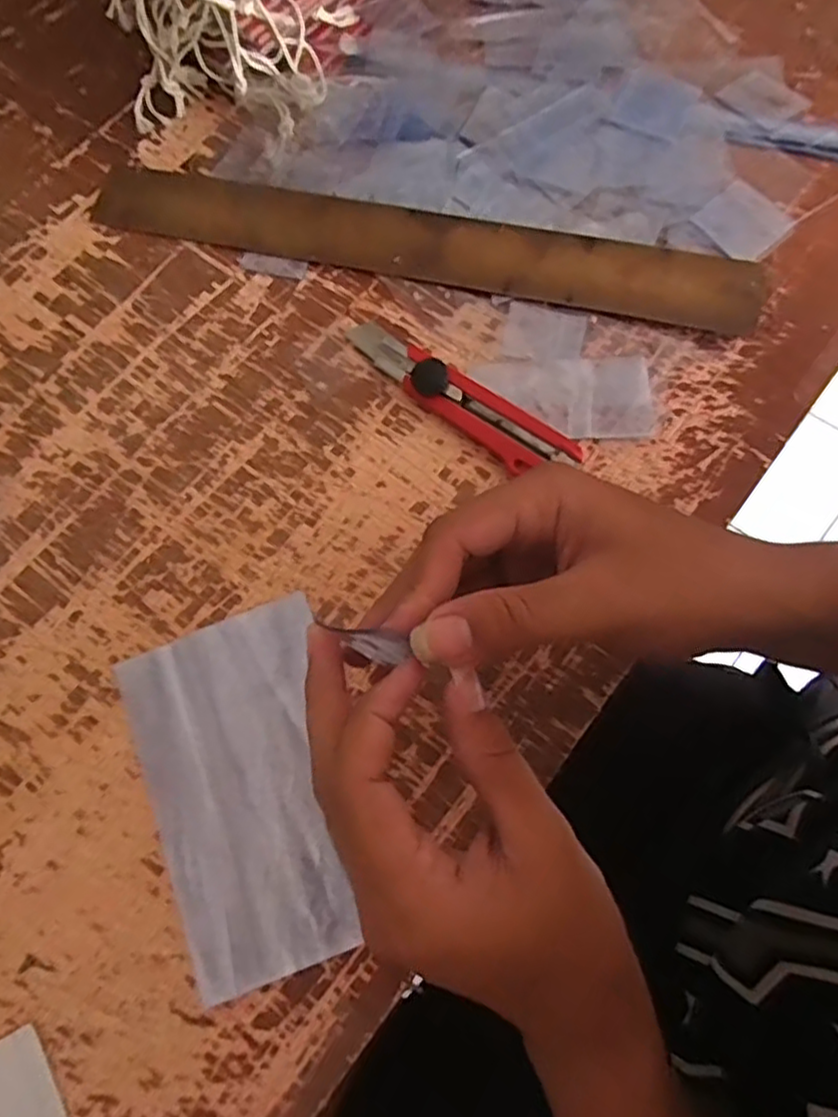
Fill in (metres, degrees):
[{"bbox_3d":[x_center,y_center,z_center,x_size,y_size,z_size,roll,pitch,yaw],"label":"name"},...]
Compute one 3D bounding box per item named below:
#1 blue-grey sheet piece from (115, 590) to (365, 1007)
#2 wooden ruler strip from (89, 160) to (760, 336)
[{"bbox_3d":[-0.082,0.111,0.334,0.100,0.005,0.168,-22,71,-6],"label":"blue-grey sheet piece"},{"bbox_3d":[-0.006,-0.203,0.429,0.430,0.007,0.046,14,85,10],"label":"wooden ruler strip"}]

